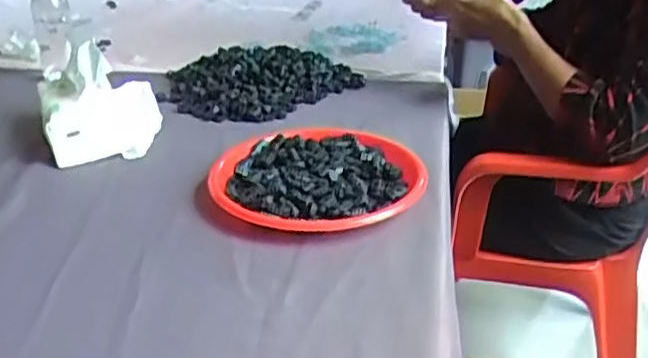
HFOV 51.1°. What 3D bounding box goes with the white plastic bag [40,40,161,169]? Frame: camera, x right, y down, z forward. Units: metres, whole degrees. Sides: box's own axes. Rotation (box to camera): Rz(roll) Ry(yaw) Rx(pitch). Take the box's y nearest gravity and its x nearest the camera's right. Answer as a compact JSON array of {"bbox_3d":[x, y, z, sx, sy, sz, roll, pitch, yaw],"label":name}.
[{"bbox_3d":[-0.270,-0.095,0.824,0.134,0.112,0.110,-10,29,-17],"label":"white plastic bag"}]

